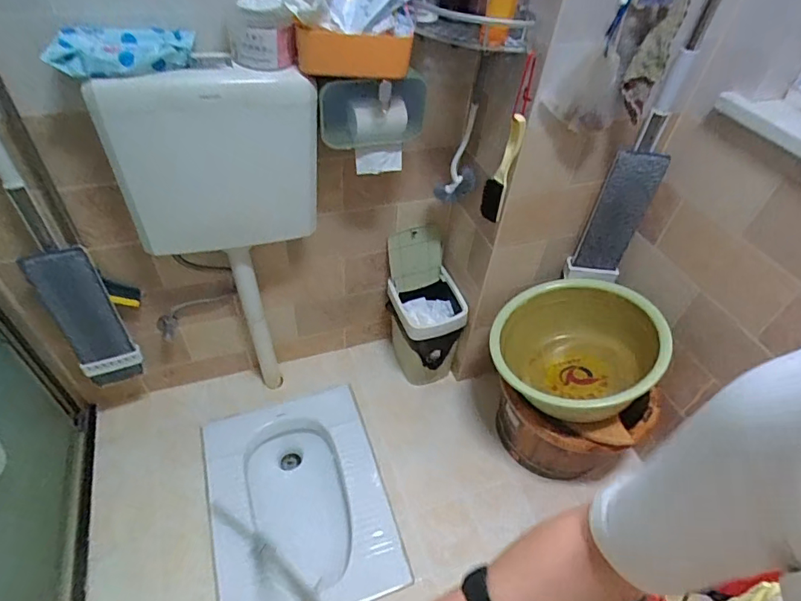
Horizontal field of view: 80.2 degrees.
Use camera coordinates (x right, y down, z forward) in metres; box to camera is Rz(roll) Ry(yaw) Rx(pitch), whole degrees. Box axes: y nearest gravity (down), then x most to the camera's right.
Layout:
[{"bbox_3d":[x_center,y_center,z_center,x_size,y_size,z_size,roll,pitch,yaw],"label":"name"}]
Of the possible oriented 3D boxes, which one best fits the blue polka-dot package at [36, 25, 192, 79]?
[{"bbox_3d":[-0.435,-0.399,0.753,0.199,0.032,0.135,-7,47,-10],"label":"blue polka-dot package"}]

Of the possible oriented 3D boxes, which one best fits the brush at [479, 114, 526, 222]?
[{"bbox_3d":[0.207,-0.269,0.996,0.057,0.244,0.056,14,47,8],"label":"brush"}]

